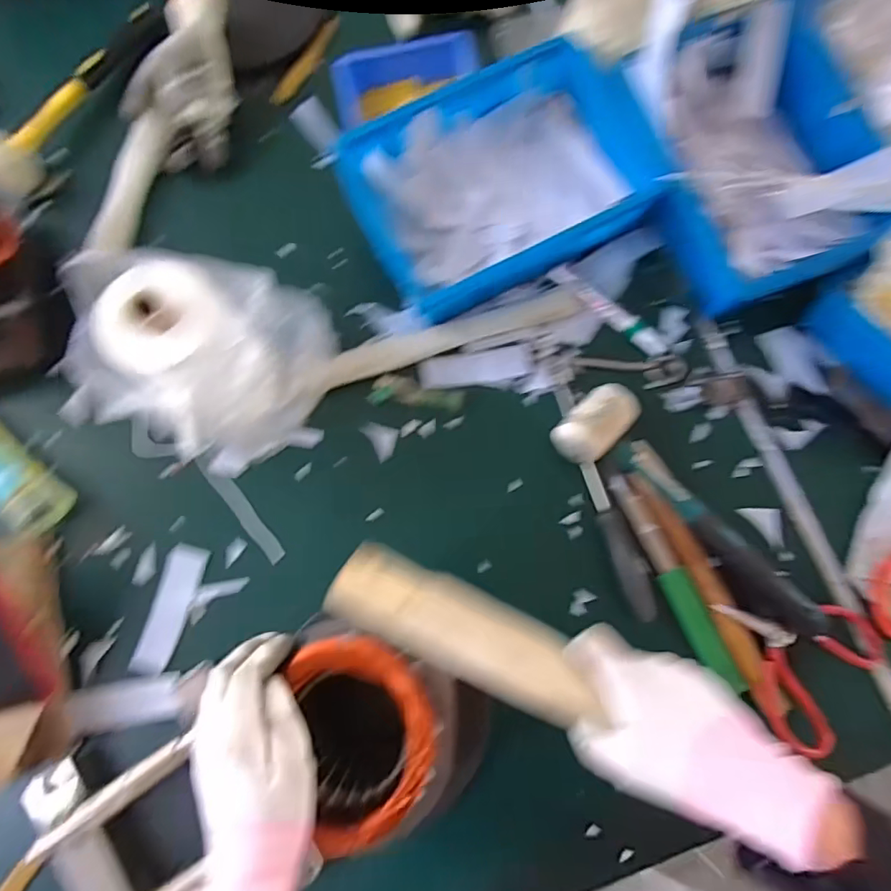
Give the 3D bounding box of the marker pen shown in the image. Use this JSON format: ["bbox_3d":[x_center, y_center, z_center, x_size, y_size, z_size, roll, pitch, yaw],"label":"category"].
[{"bbox_3d":[0.170,-0.142,0.569,0.143,0.016,0.021,41,80,9],"label":"marker pen"}]

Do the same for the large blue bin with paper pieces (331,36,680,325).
[{"bbox_3d":[0.054,-0.264,0.560,0.280,0.102,0.195,-24,78,-6],"label":"large blue bin with paper pieces"}]

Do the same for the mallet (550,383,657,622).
[{"bbox_3d":[0.157,0.053,0.516,0.081,0.038,0.213,-9,88,-2],"label":"mallet"}]

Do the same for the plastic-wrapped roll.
[{"bbox_3d":[-0.201,-0.066,0.478,0.174,0.173,0.154,4,77,1],"label":"plastic-wrapped roll"}]

